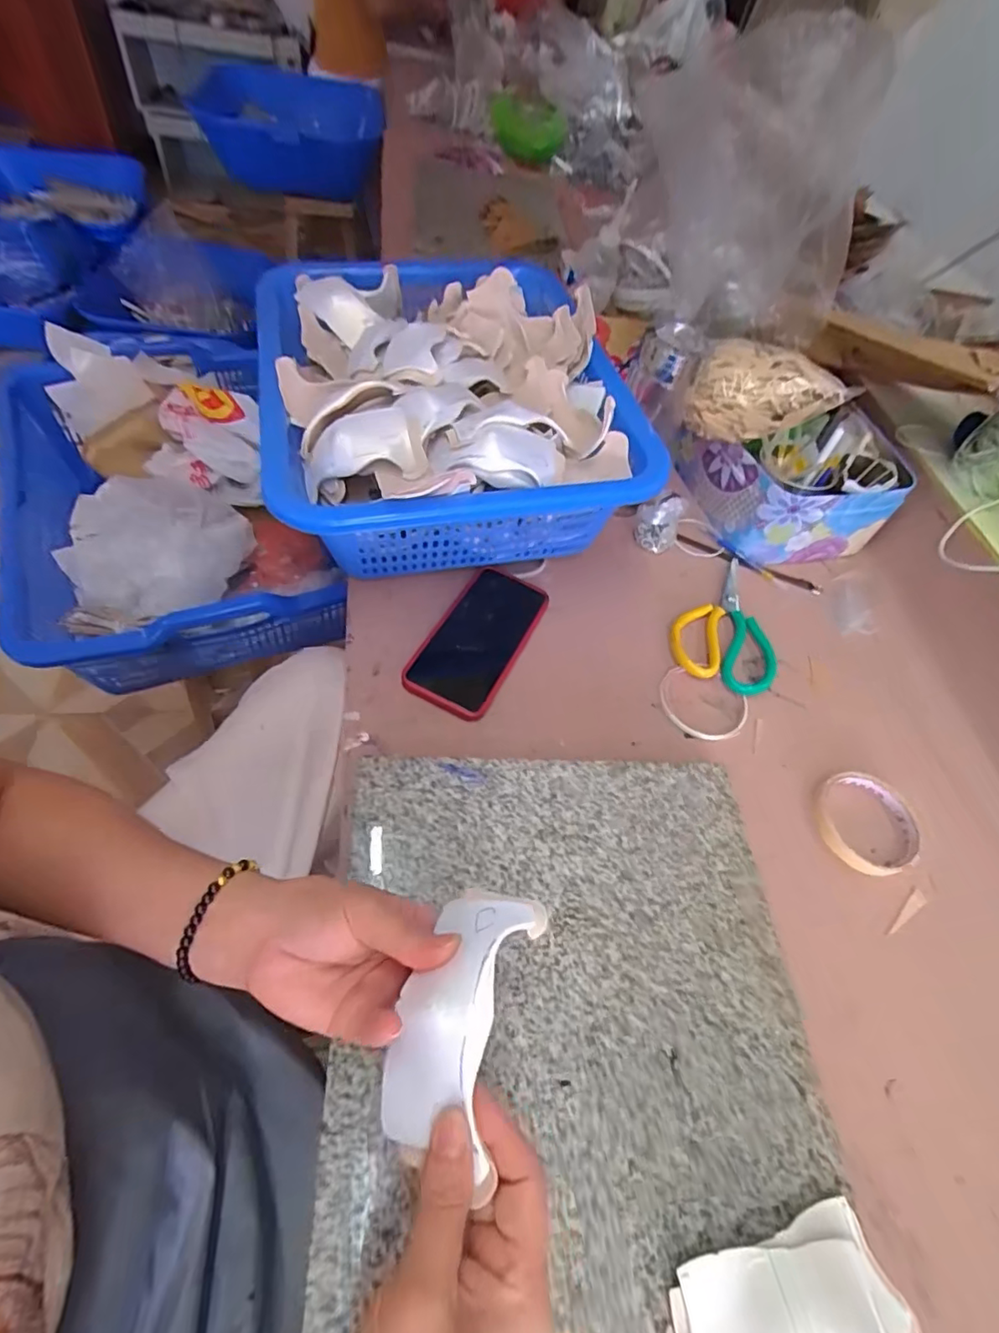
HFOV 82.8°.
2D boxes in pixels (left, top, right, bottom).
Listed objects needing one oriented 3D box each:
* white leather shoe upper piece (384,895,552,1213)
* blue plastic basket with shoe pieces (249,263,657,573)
[{"bbox_3d":[-0.016,0.162,0.267,0.060,0.030,0.110,22,63,9],"label":"white leather shoe upper piece"},{"bbox_3d":[-0.058,-0.270,0.583,0.338,0.129,0.413,-6,57,-14],"label":"blue plastic basket with shoe pieces"}]

